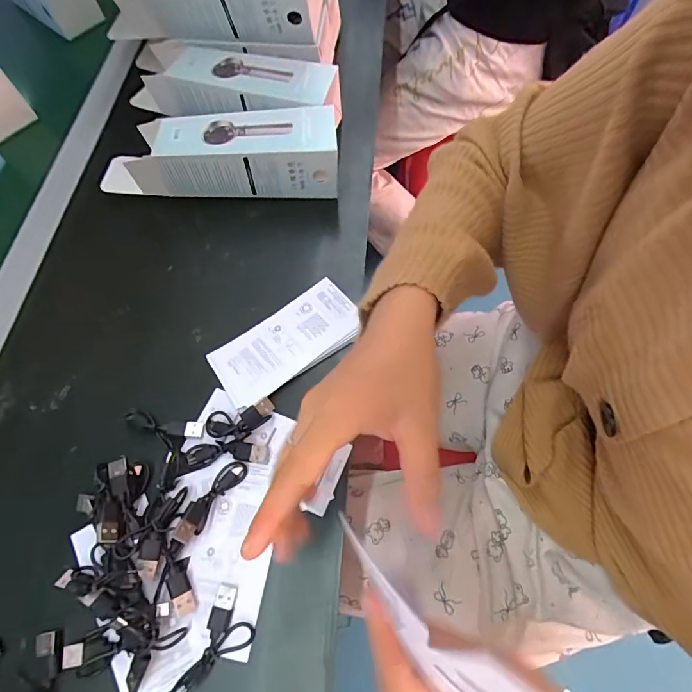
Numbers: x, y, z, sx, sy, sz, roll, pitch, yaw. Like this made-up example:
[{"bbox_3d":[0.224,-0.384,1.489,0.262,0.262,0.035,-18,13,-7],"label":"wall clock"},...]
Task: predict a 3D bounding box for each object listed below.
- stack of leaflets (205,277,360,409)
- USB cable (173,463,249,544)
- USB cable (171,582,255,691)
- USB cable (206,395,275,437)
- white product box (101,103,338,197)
[{"bbox_3d":[-0.048,-0.003,0.360,0.123,0.007,0.059,-34,69,-13],"label":"stack of leaflets"},{"bbox_3d":[-0.096,0.108,0.307,0.017,0.016,0.062,32,70,15],"label":"USB cable"},{"bbox_3d":[-0.079,0.189,0.272,0.033,0.011,0.063,18,67,10],"label":"USB cable"},{"bbox_3d":[-0.081,0.057,0.331,0.052,0.009,0.024,-12,66,-3],"label":"USB cable"},{"bbox_3d":[-0.124,-0.178,0.413,0.230,0.064,0.068,-2,66,1],"label":"white product box"}]

